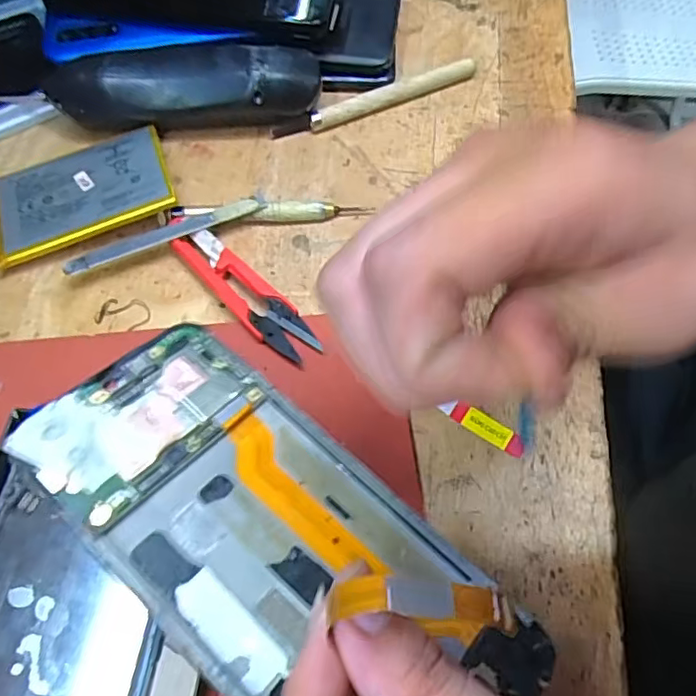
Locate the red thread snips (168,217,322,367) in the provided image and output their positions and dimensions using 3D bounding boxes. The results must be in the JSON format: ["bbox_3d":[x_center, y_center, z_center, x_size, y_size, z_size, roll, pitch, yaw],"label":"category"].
[{"bbox_3d":[-0.054,-0.028,0.289,0.100,0.012,0.022,42,70,17],"label":"red thread snips"}]

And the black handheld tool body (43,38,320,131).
[{"bbox_3d":[-0.090,-0.142,0.328,0.142,0.038,0.037,-3,64,-3],"label":"black handheld tool body"}]

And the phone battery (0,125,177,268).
[{"bbox_3d":[-0.138,-0.080,0.307,0.090,0.004,0.062,-21,60,-5],"label":"phone battery"}]

